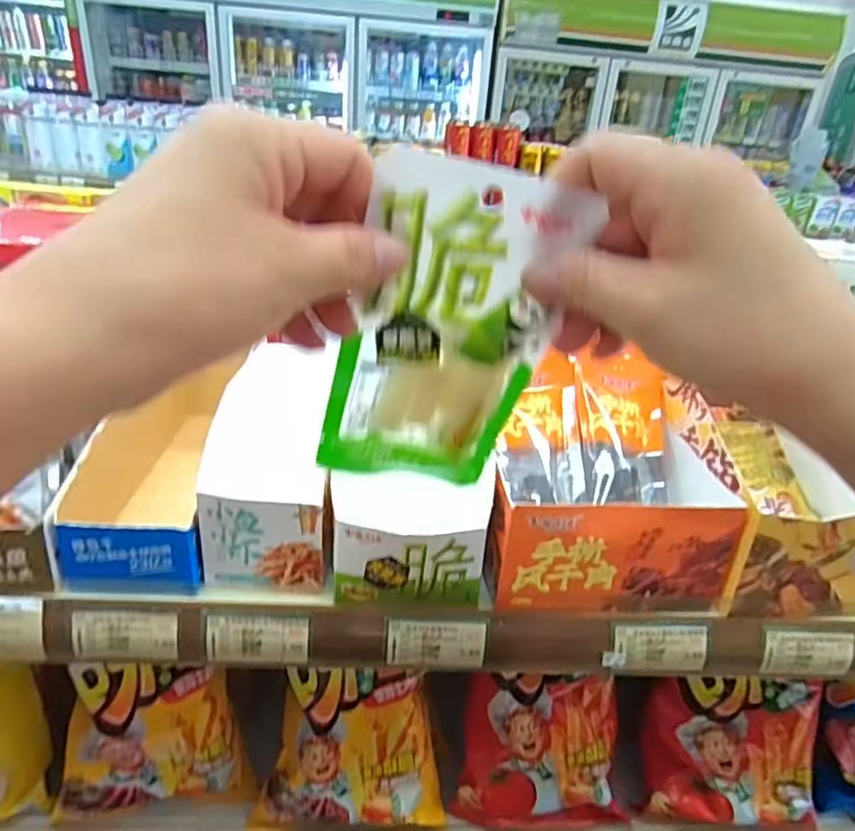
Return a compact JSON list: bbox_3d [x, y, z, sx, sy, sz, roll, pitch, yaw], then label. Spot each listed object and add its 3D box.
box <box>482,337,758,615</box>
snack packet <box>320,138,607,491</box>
[{"bbox_3d":[0.114,0.042,0.420,0.151,0.100,0.148,5,27,-4],"label":"box"},{"bbox_3d":[0.006,-0.027,0.261,0.080,0.155,0.009,9,42,-12],"label":"snack packet"}]

